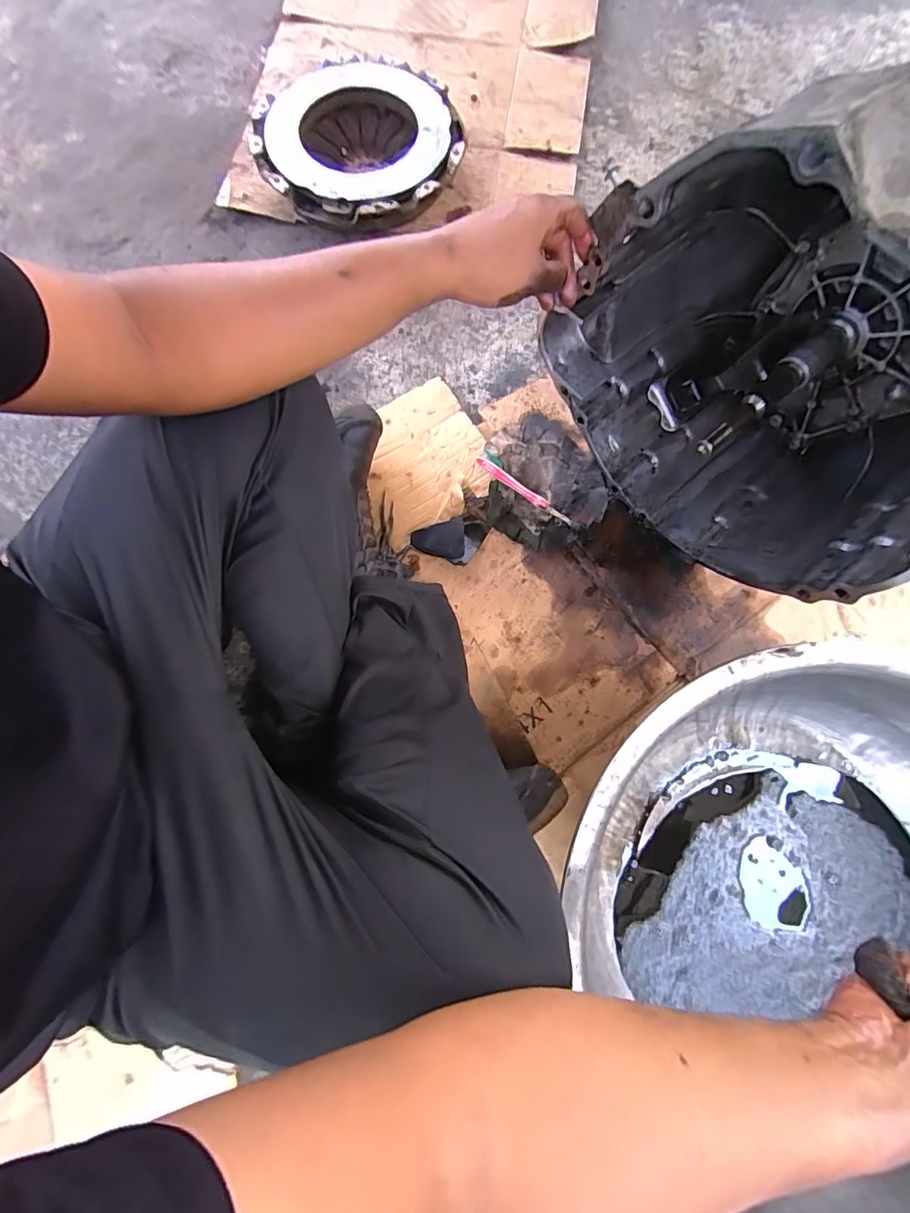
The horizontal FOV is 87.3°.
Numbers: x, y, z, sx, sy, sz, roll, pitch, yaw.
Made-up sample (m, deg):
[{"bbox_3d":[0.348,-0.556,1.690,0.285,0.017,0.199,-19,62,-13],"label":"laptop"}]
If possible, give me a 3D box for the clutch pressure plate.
[{"bbox_3d":[-0.148,-0.707,0.737,0.299,0.063,0.290,0,77,0],"label":"clutch pressure plate"}]

